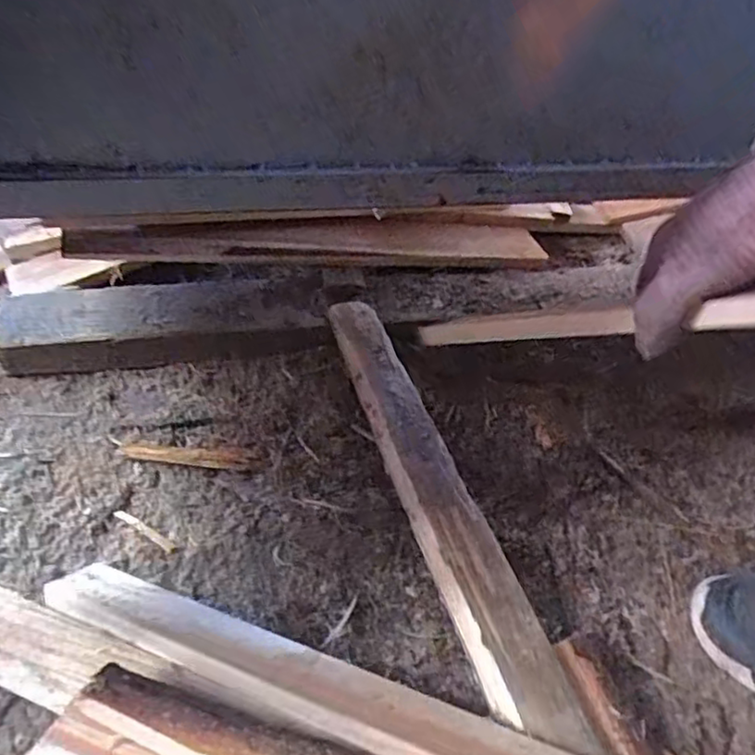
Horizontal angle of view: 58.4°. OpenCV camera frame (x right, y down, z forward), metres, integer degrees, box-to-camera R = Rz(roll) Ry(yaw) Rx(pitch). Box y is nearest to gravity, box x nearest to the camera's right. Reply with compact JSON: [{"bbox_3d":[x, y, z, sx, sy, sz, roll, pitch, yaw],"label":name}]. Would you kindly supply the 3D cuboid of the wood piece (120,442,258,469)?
[{"bbox_3d":[-0.167,0.069,0.597,0.116,0.007,0.020,4,47,-3],"label":"wood piece"}]

